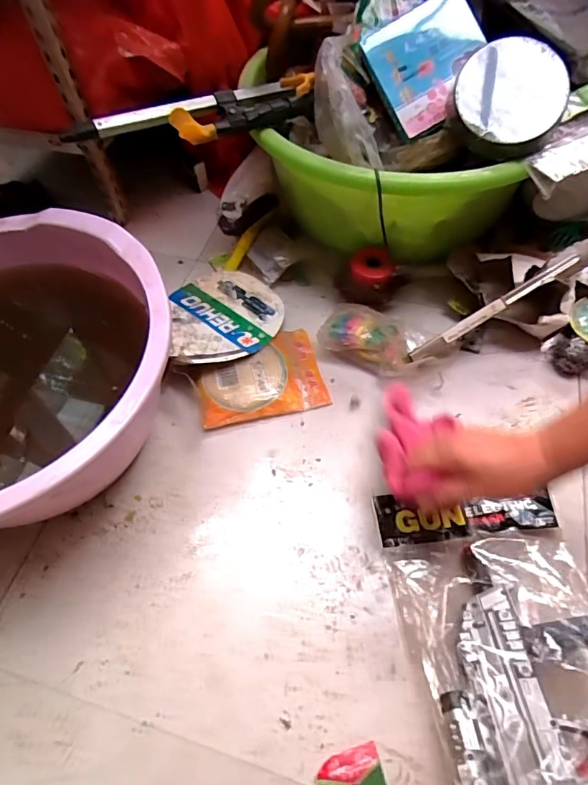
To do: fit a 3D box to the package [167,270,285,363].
[{"bbox_3d":[-0.096,-0.113,0.669,0.159,0.010,0.175,-4,55,-13],"label":"package"}]

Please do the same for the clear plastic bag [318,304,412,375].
[{"bbox_3d":[0.106,-0.079,0.649,0.133,0.042,0.091,21,62,14],"label":"clear plastic bag"}]

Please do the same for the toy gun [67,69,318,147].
[{"bbox_3d":[-0.123,-0.342,0.579,0.304,0.041,0.079,-25,61,-13],"label":"toy gun"}]

